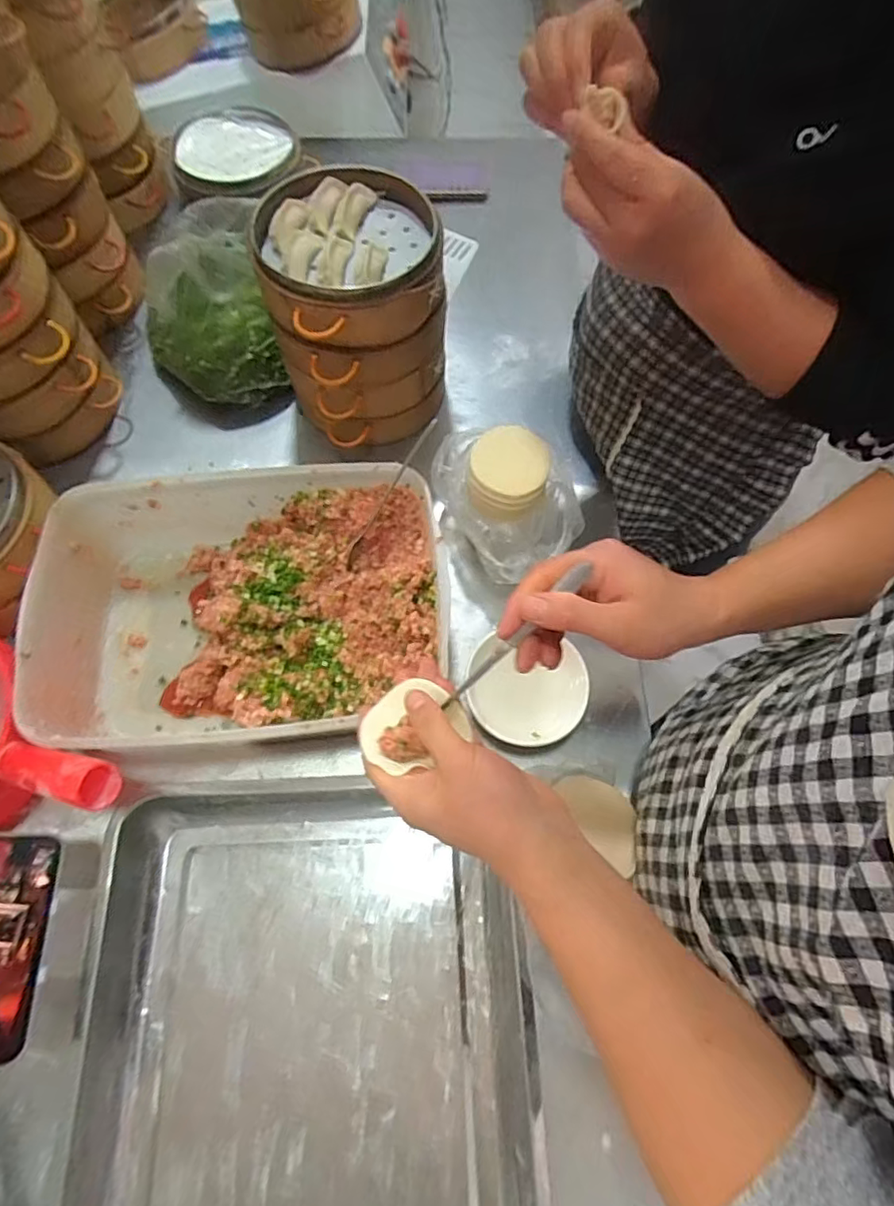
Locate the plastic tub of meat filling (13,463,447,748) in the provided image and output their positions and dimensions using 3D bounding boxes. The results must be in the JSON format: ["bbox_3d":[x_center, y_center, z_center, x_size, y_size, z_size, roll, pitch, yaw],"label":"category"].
[{"bbox_3d":[-0.184,0.014,0.576,0.357,0.121,0.251,-5,65,-2],"label":"plastic tub of meat filling"}]

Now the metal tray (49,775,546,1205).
[{"bbox_3d":[-0.111,0.404,0.458,0.352,0.050,0.500,-3,65,-1],"label":"metal tray"}]

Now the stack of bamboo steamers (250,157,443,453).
[{"bbox_3d":[-0.092,-0.300,0.641,0.175,0.211,0.153,-25,67,-10],"label":"stack of bamboo steamers"}]

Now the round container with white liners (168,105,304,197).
[{"bbox_3d":[-0.283,-0.602,0.808,0.166,0.044,0.157,0,75,-1],"label":"round container with white liners"}]

